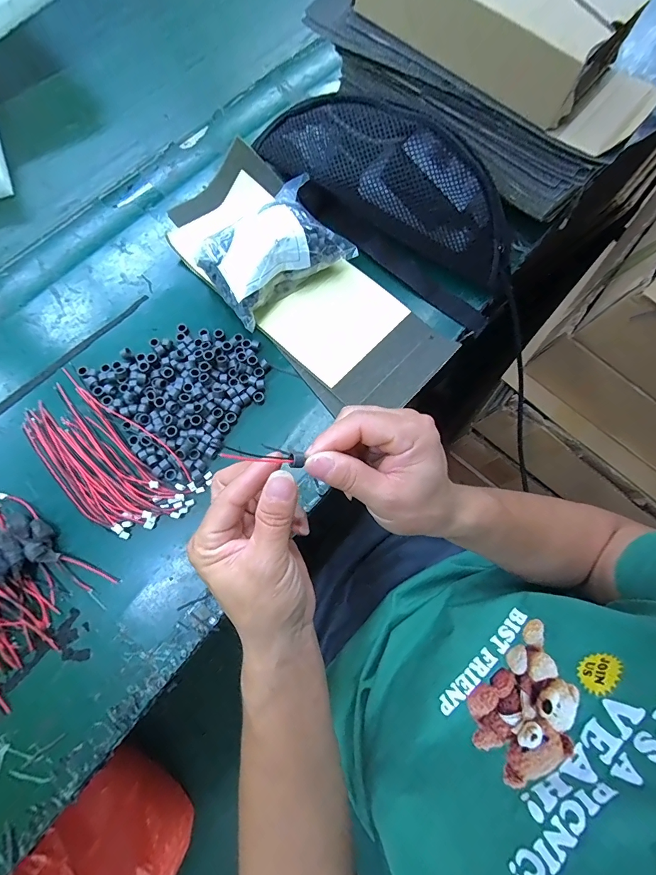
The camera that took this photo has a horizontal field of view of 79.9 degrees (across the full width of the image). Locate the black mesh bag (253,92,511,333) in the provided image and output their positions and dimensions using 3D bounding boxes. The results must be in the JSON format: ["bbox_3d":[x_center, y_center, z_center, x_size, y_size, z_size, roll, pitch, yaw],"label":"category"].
[{"bbox_3d":[0.067,-0.242,0.392,0.281,0.107,0.085,38,75,9],"label":"black mesh bag"}]

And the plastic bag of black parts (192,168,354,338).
[{"bbox_3d":[-0.053,-0.182,0.388,0.135,0.056,0.096,-39,78,-13],"label":"plastic bag of black parts"}]

